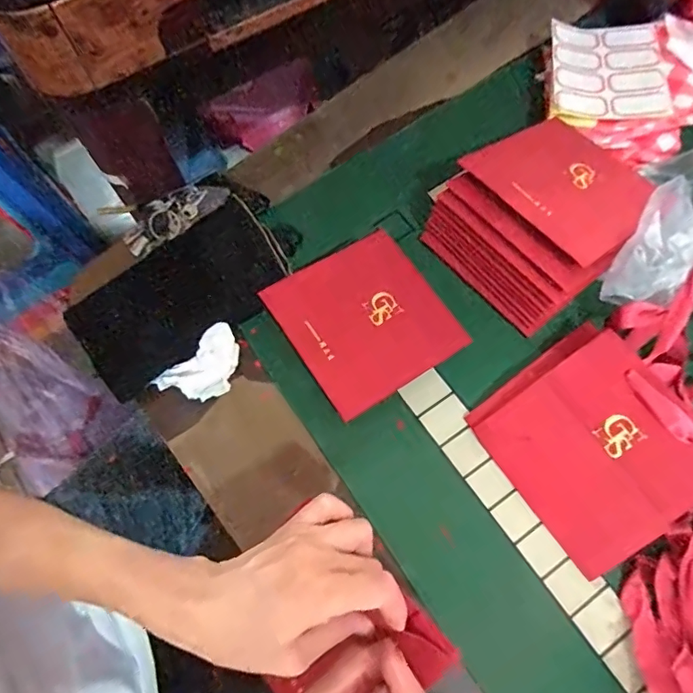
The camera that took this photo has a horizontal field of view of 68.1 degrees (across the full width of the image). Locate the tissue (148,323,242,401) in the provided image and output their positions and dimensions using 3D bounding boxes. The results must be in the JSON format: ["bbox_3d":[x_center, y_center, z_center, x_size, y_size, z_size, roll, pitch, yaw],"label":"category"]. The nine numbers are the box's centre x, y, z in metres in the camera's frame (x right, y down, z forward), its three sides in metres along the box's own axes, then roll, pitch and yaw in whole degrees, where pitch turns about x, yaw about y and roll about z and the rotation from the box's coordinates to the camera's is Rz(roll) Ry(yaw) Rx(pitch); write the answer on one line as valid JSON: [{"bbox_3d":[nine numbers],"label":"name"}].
[{"bbox_3d":[-0.126,0.021,0.454,0.079,0.019,0.046,-40,74,-13],"label":"tissue"}]

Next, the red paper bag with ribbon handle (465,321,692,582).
[{"bbox_3d":[0.196,0.077,0.409,0.139,0.010,0.153,-38,70,6],"label":"red paper bag with ribbon handle"}]

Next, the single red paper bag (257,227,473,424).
[{"bbox_3d":[0.017,-0.025,0.462,0.136,0.022,0.138,-33,72,-11],"label":"single red paper bag"}]

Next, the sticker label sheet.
[{"bbox_3d":[0.272,-0.287,0.531,0.112,0.010,0.132,7,69,3],"label":"sticker label sheet"}]

